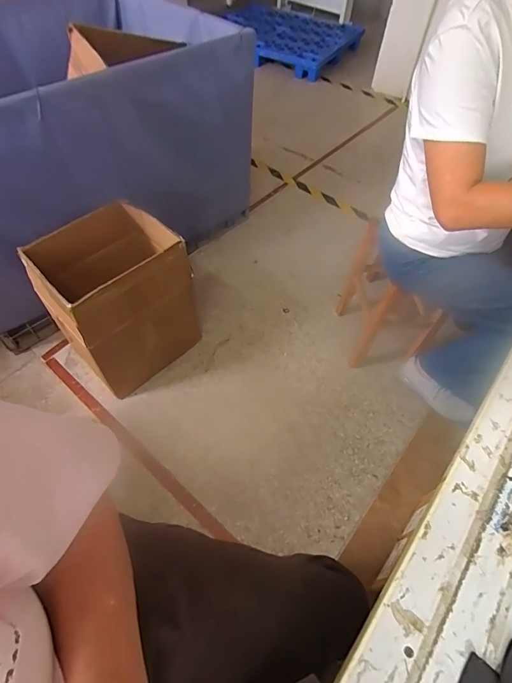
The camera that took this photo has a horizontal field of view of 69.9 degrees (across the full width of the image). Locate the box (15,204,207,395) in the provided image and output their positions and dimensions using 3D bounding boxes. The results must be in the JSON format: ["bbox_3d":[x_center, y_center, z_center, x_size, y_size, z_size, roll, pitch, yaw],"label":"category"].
[{"bbox_3d":[-0.434,-0.146,1.218,0.408,0.455,0.347,-36,63,-24],"label":"box"}]

